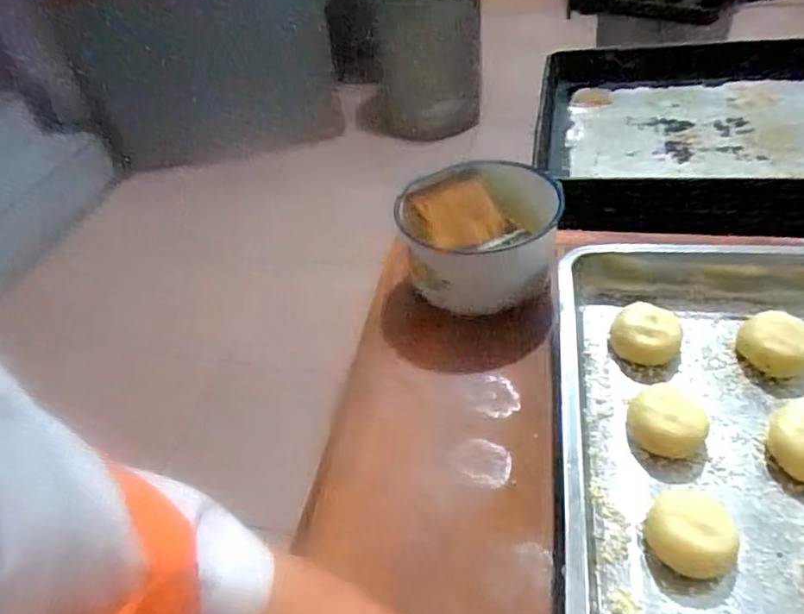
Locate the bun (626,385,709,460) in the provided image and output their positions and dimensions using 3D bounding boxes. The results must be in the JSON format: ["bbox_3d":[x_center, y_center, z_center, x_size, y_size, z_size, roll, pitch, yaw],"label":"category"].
[{"bbox_3d":[0.192,0.080,0.444,0.050,0.031,0.052,12,46,22],"label":"bun"}]

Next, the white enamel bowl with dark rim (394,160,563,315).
[{"bbox_3d":[0.072,-0.064,0.583,0.136,0.088,0.142,-6,43,5],"label":"white enamel bowl with dark rim"}]

